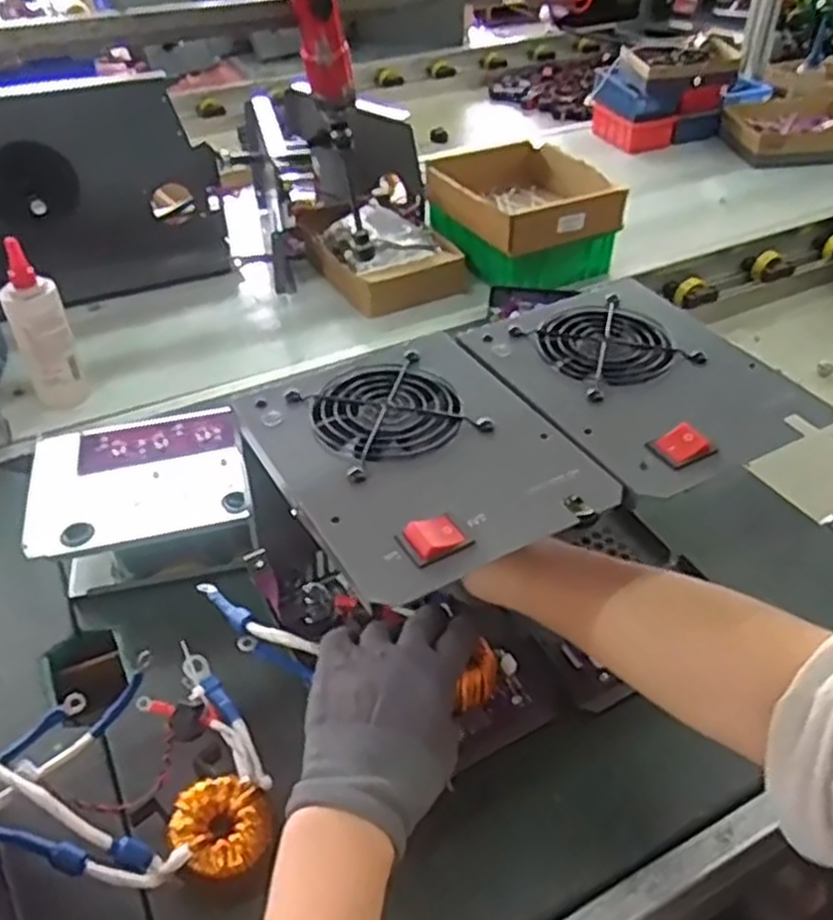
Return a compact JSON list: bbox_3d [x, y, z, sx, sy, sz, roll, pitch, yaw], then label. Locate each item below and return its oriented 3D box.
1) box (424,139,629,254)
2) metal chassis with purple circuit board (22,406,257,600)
[{"bbox_3d":[0.133,-0.347,1.035,0.181,0.054,0.230,-20,45,-21],"label":"box"},{"bbox_3d":[-0.228,0.036,0.675,0.166,0.077,0.138,-10,42,-11],"label":"metal chassis with purple circuit board"}]

